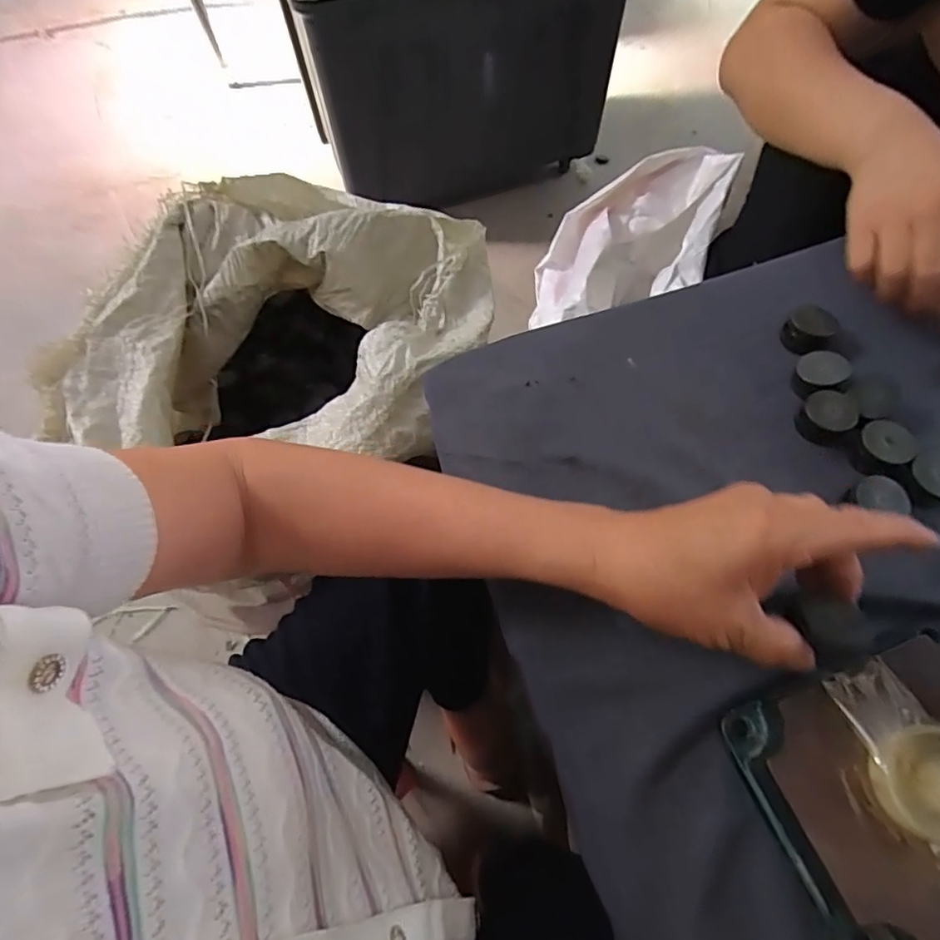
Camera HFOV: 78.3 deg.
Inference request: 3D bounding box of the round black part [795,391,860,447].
[{"bbox_3d":[0.243,-0.036,0.393,0.034,0.016,0.031,0,62,1],"label":"round black part"}]

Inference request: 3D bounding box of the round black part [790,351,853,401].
[{"bbox_3d":[0.247,-0.070,0.407,0.035,0.014,0.037,14,65,19],"label":"round black part"}]

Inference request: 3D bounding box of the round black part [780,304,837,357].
[{"bbox_3d":[0.248,-0.104,0.427,0.030,0.018,0.030,0,62,1],"label":"round black part"}]

